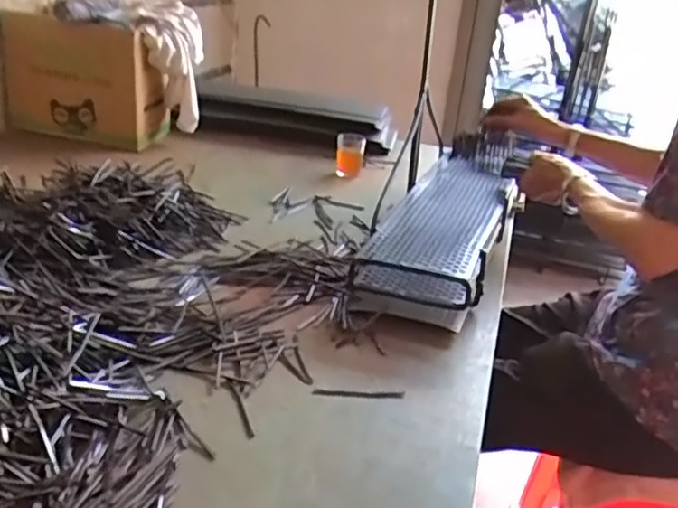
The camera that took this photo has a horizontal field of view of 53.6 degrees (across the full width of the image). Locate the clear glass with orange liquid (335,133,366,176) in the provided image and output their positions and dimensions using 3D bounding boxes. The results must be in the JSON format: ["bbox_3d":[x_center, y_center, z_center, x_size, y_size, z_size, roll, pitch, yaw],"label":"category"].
[{"bbox_3d":[0.023,-0.198,1.335,0.056,0.081,0.060,7,25,3],"label":"clear glass with orange liquid"}]

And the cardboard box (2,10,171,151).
[{"bbox_3d":[-0.521,-0.360,1.378,0.297,0.233,0.135,9,25,7],"label":"cardboard box"}]

